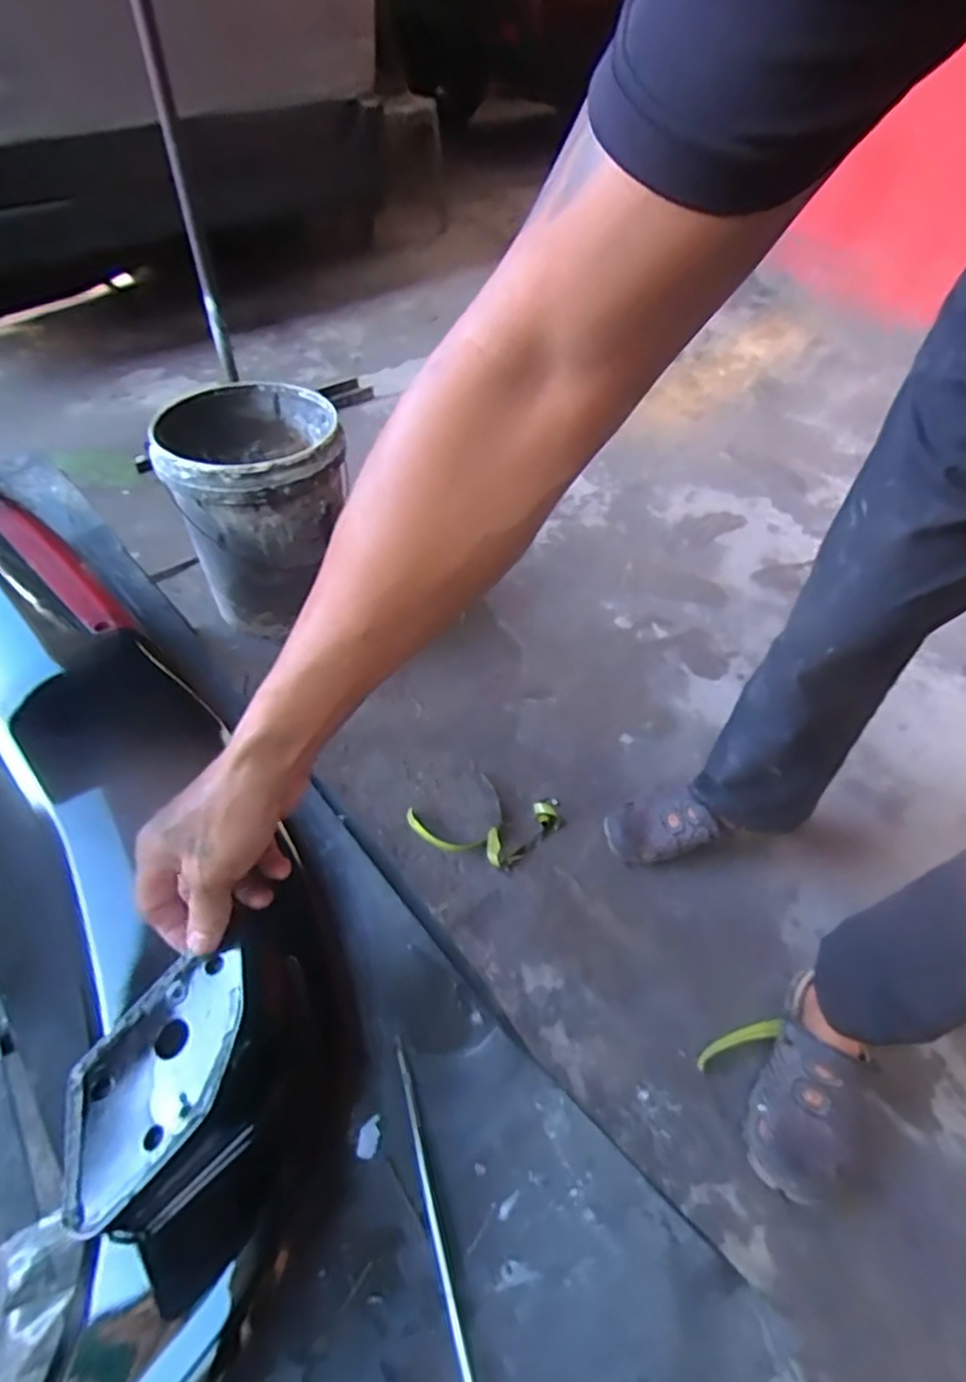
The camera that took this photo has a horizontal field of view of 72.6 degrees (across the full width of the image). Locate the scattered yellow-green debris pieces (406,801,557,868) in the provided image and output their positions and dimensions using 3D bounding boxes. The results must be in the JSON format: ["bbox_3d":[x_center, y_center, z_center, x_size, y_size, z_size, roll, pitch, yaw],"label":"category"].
[{"bbox_3d":[0.004,0.214,1.005,0.232,0.029,0.105,-4,49,-6],"label":"scattered yellow-green debris pieces"}]

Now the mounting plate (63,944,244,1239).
[{"bbox_3d":[-0.179,0.208,0.361,0.083,0.007,0.124,31,64,34],"label":"mounting plate"}]

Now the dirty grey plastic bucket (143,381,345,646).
[{"bbox_3d":[-0.408,-0.333,1.241,0.301,0.348,0.297,-11,50,-12],"label":"dirty grey plastic bucket"}]

